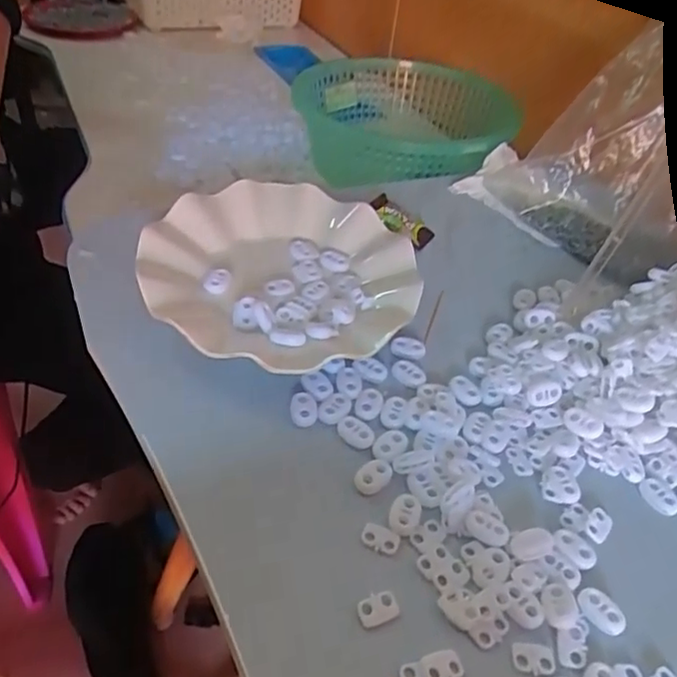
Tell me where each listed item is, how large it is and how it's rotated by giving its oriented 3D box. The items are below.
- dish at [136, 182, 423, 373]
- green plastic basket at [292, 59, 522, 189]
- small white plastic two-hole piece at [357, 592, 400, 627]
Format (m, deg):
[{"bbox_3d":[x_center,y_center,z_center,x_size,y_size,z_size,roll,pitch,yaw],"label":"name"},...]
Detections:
[{"bbox_3d":[-0.035,-0.045,0.412,0.174,0.032,0.168,4,42,-4],"label":"dish"},{"bbox_3d":[0.063,-0.224,0.655,0.229,0.077,0.203,21,44,15],"label":"green plastic basket"},{"bbox_3d":[0.017,0.119,0.277,0.018,0.006,0.011,-15,47,-23],"label":"small white plastic two-hole piece"}]

